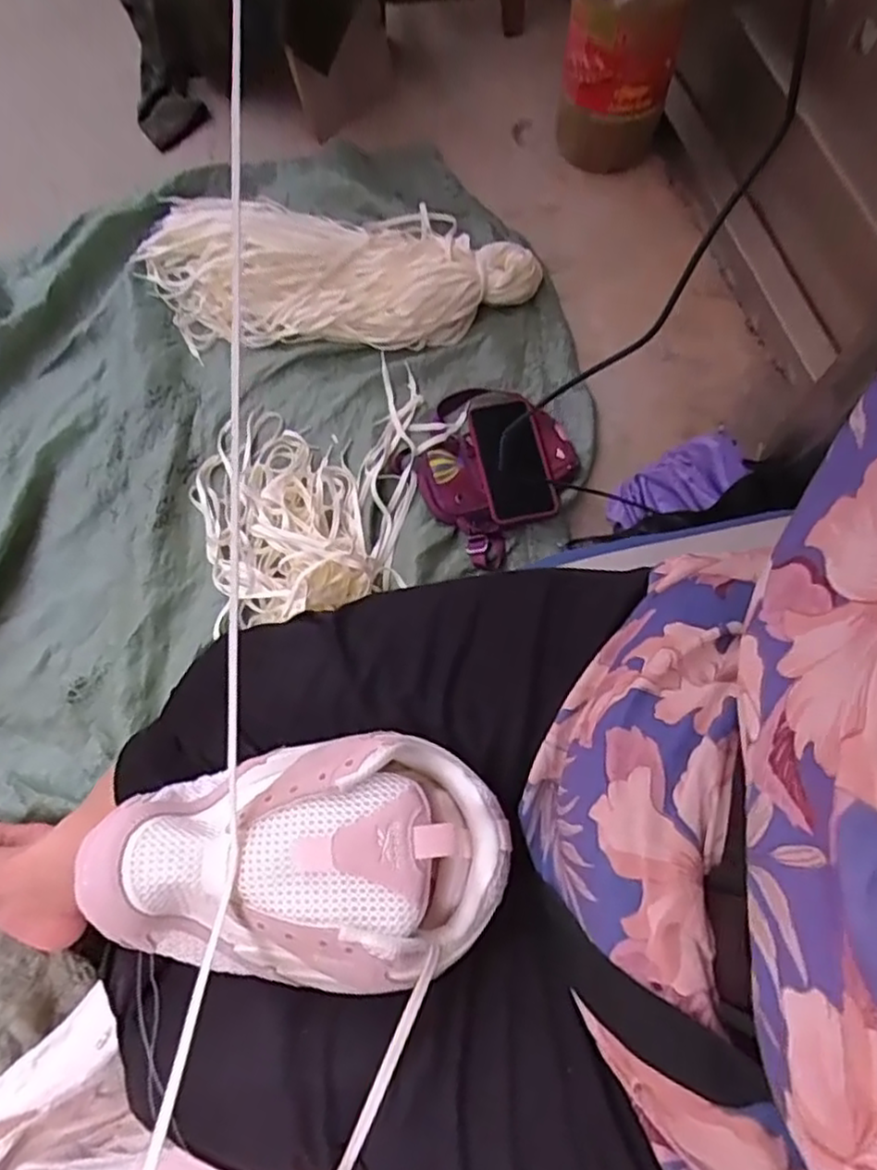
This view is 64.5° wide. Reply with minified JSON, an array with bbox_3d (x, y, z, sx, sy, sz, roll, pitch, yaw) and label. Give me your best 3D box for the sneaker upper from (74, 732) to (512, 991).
[{"bbox_3d":[-0.079,0.142,0.365,0.219,0.058,0.116,0,69,0],"label":"sneaker upper"}]

